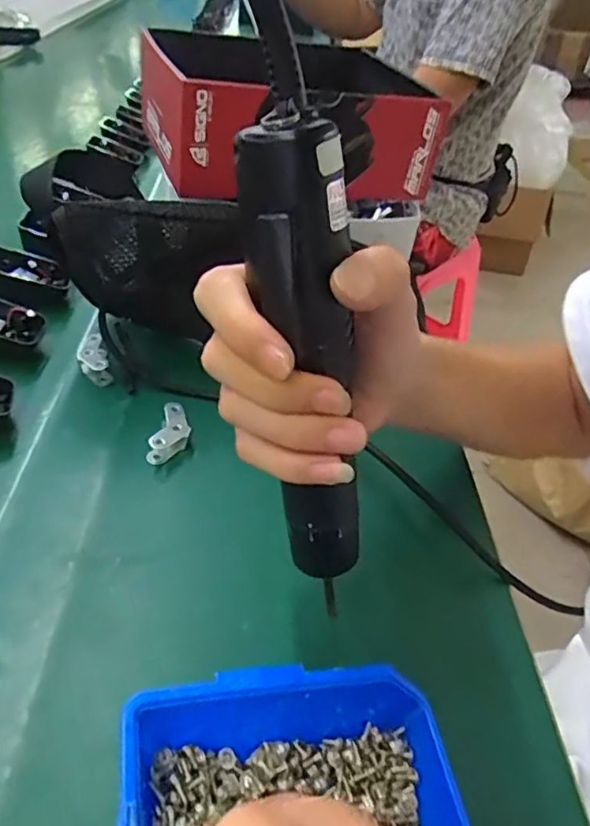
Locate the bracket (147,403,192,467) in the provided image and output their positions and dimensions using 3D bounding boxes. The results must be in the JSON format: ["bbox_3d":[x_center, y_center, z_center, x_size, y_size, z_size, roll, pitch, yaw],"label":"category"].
[{"bbox_3d":[-0.083,0.013,0.407,0.026,0.016,0.043,0,42,-6],"label":"bracket"}]

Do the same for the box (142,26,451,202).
[{"bbox_3d":[-0.011,-0.284,0.568,0.240,0.086,0.189,-11,44,-17],"label":"box"}]

